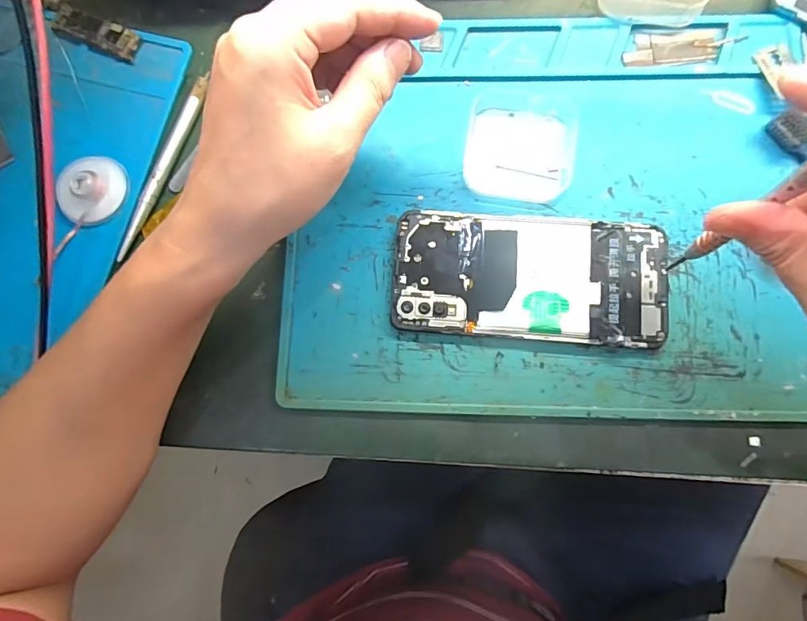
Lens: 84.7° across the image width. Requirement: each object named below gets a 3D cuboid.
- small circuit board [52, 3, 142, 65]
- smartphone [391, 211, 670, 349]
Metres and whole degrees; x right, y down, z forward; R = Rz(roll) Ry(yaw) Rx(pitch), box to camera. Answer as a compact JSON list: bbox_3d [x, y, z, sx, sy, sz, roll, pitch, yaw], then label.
[{"bbox_3d":[-0.202,-0.182,0.290,0.056,0.006,0.022,20,83,6],"label":"small circuit board"},{"bbox_3d":[0.072,-0.019,0.255,0.152,0.011,0.070,4,83,3],"label":"smartphone"}]

